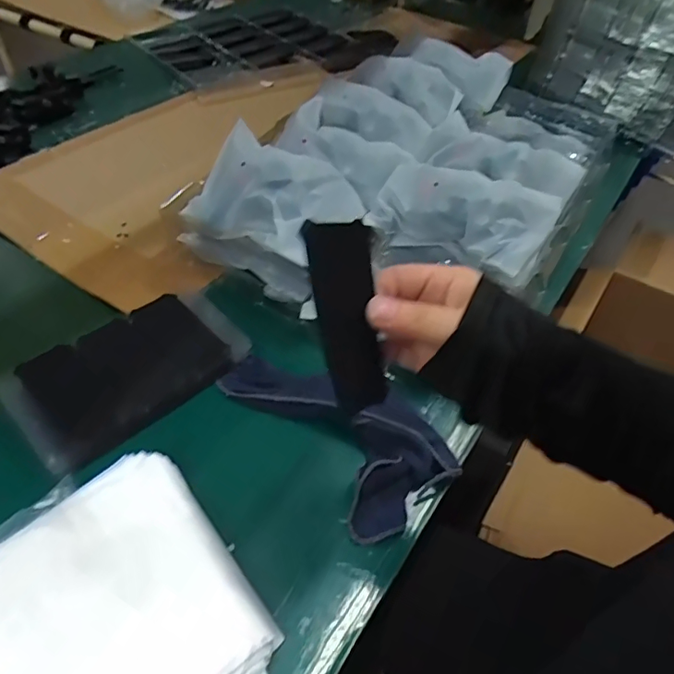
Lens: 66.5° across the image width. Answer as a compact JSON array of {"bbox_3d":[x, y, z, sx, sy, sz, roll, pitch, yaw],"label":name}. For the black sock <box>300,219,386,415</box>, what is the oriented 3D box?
[{"bbox_3d":[0.007,-0.011,0.267,0.041,0.095,0.007,-13,7,-38],"label":"black sock"}]

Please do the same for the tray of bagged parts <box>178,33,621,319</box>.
[{"bbox_3d":[0.118,-0.214,0.626,0.330,0.124,0.523,27,52,19],"label":"tray of bagged parts"}]

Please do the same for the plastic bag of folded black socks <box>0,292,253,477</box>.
[{"bbox_3d":[-0.179,0.030,0.456,0.119,0.028,0.188,37,55,26],"label":"plastic bag of folded black socks"}]

